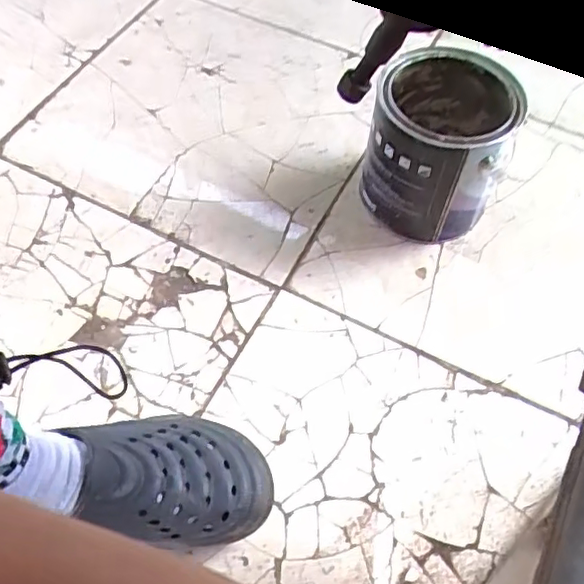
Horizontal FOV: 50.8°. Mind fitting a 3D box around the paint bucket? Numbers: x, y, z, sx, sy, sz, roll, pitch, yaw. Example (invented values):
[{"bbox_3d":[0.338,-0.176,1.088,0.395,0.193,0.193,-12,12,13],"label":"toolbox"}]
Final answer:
[{"bbox_3d":[0.158,-0.160,0.677,0.141,0.190,0.153,1,58,-2],"label":"paint bucket"}]

